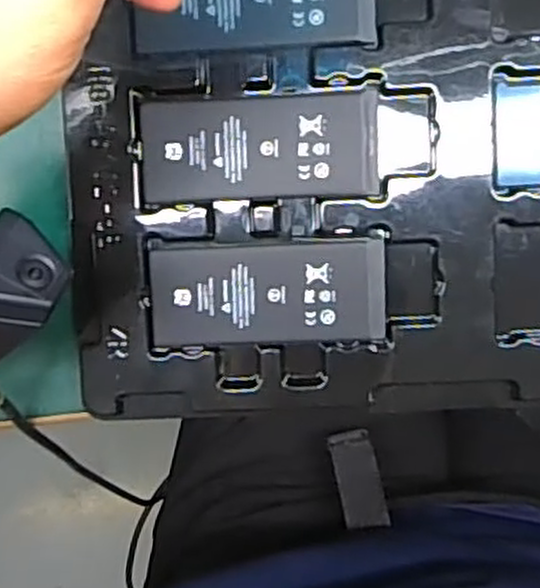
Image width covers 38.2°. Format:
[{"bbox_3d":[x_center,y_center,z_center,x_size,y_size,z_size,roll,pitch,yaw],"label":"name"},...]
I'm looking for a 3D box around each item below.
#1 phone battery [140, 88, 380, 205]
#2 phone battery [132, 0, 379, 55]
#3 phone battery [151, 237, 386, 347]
[{"bbox_3d":[-0.004,-0.061,0.327,0.097,0.004,0.043,-3,94,3],"label":"phone battery"},{"bbox_3d":[-0.006,-0.122,0.320,0.098,0.004,0.042,-2,94,2],"label":"phone battery"},{"bbox_3d":[-0.001,0.000,0.333,0.099,0.004,0.043,-2,94,2],"label":"phone battery"}]

